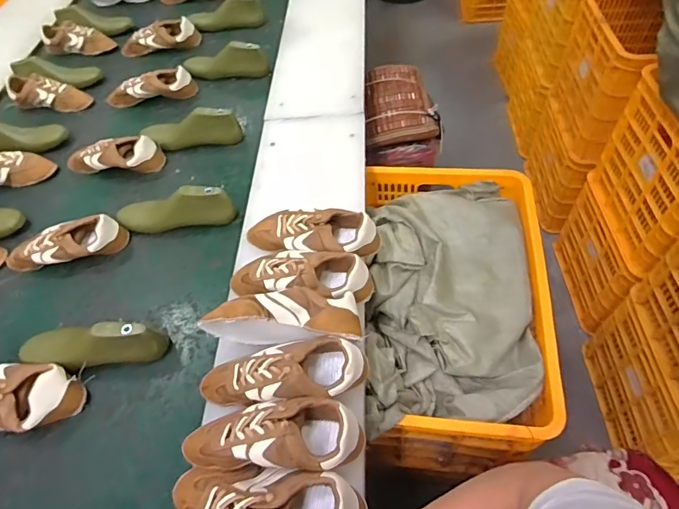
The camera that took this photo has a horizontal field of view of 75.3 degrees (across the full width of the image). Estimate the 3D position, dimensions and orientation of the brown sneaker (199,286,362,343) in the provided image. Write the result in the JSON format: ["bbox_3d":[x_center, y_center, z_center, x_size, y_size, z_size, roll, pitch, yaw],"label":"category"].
[{"bbox_3d":[-0.091,0.100,0.692,0.246,0.088,0.073,-1,56,6],"label":"brown sneaker"}]

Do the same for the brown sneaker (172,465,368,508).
[{"bbox_3d":[-0.099,0.316,0.553,0.246,0.082,0.085,2,57,8],"label":"brown sneaker"}]

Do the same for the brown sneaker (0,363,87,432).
[{"bbox_3d":[-0.551,0.233,0.727,0.242,0.086,0.099,3,57,8],"label":"brown sneaker"}]

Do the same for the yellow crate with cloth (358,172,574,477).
[{"bbox_3d":[0.250,0.113,1.014,0.365,0.375,0.632,0,56,6],"label":"yellow crate with cloth"}]

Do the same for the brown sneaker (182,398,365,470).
[{"bbox_3d":[-0.094,0.249,0.603,0.241,0.085,0.089,-2,56,5],"label":"brown sneaker"}]

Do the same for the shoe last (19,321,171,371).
[{"bbox_3d":[-0.433,0.161,0.763,0.248,0.083,0.068,-5,56,3],"label":"shoe last"}]

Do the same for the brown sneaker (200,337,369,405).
[{"bbox_3d":[-0.089,0.176,0.653,0.248,0.081,0.086,-5,56,3],"label":"brown sneaker"}]

